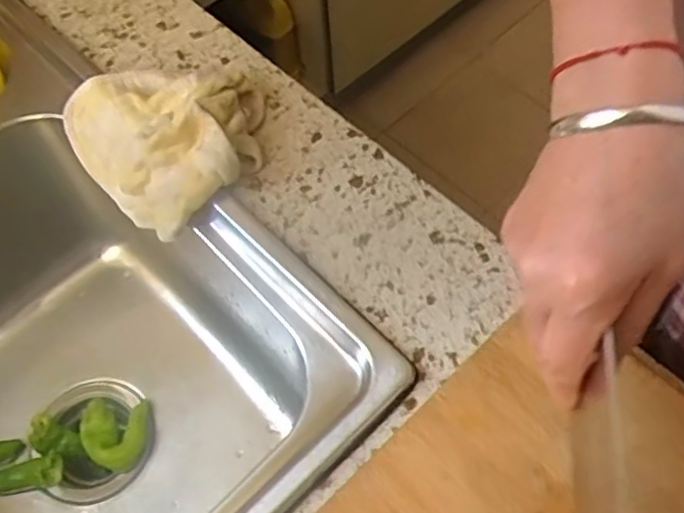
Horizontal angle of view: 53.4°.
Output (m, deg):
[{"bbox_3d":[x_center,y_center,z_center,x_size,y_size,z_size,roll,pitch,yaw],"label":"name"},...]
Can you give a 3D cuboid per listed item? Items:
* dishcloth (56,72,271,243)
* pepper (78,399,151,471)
[{"bbox_3d":[-0.131,-0.097,0.530,0.139,0.076,0.155,-33,63,-14],"label":"dishcloth"},{"bbox_3d":[-0.211,0.161,0.622,0.066,0.025,0.064,-2,60,3],"label":"pepper"}]

